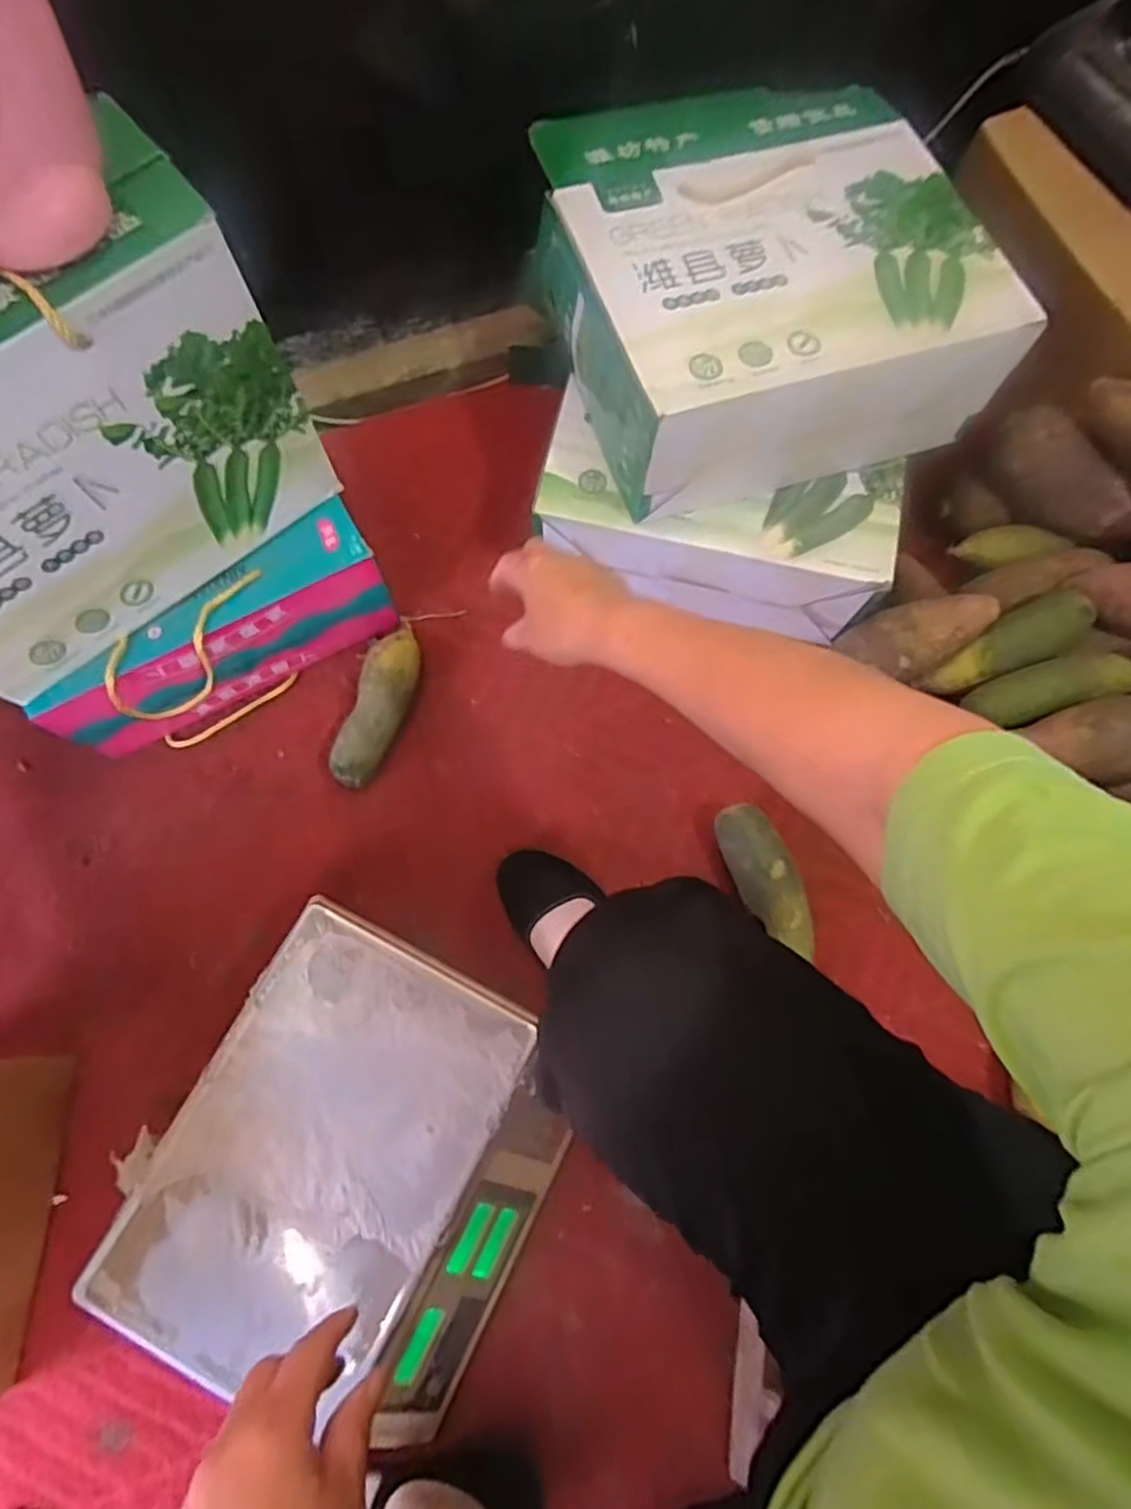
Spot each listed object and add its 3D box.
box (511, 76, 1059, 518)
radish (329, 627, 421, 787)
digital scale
[{"bbox_3d":[0.177,-0.435,0.685,0.354,0.136,0.339,-17,75,-5],"label":"box"},{"bbox_3d":[-0.193,-0.047,0.764,0.058,0.047,0.170,12,75,3],"label":"radish"},{"bbox_3d":[-0.173,0.339,0.625,0.296,0.110,0.329,26,76,7],"label":"digital scale"}]

